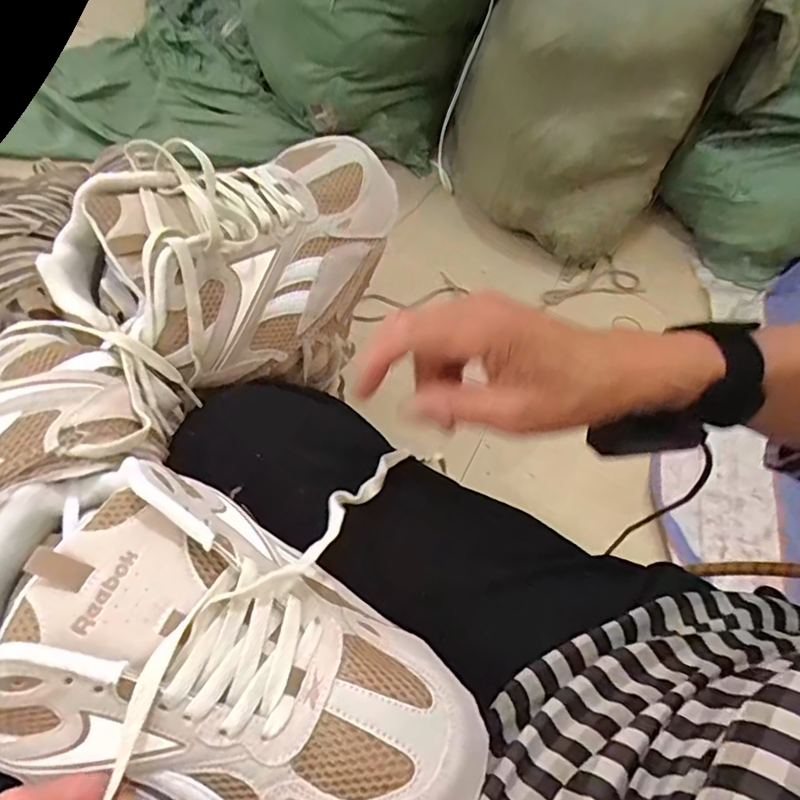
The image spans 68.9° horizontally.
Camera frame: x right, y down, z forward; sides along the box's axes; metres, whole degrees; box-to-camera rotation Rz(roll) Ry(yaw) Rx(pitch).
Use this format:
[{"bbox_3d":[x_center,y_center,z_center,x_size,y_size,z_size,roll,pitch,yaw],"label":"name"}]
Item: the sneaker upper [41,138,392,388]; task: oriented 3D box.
[{"bbox_3d":[-0.110,-0.113,0.389,0.135,0.088,0.222,34,63,20],"label":"sneaker upper"}]

